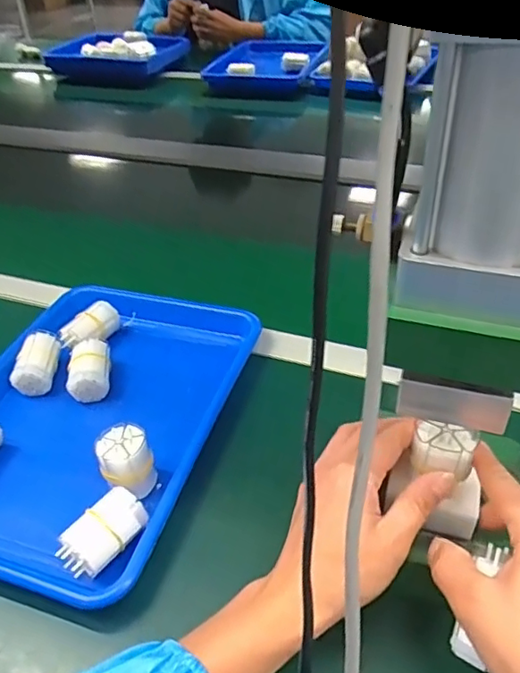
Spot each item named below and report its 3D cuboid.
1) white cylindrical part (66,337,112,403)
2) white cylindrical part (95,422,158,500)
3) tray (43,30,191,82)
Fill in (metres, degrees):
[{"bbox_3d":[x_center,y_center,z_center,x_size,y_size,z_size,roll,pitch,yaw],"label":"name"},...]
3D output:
[{"bbox_3d":[-0.169,0.034,0.563,0.040,0.042,0.071,-8,40,-6],"label":"white cylindrical part"},{"bbox_3d":[-0.107,0.102,0.451,0.040,0.056,0.035,-18,42,-16],"label":"white cylindrical part"},{"bbox_3d":[-0.387,-0.752,1.522,0.355,0.097,0.222,10,42,16],"label":"tray"}]

